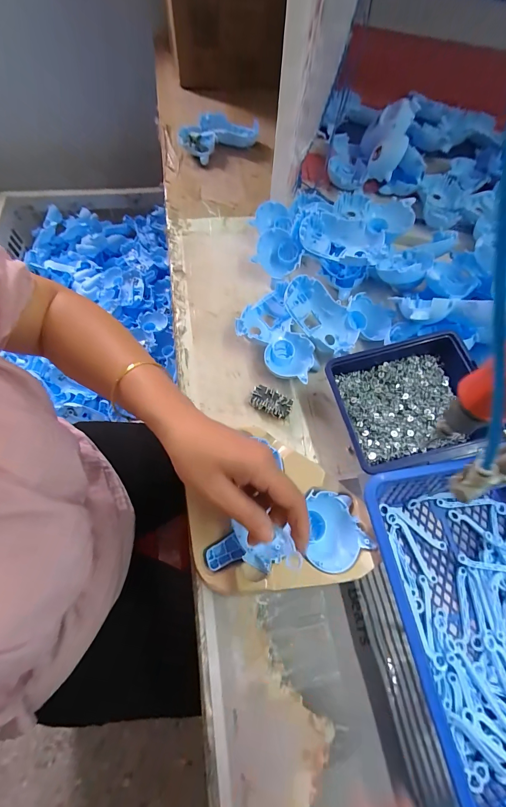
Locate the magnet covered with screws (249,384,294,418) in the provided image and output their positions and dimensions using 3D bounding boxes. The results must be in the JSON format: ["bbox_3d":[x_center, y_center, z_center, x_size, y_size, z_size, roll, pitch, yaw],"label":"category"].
[{"bbox_3d":[0.023,-0.002,0.413,0.053,0.015,0.030,23,66,8],"label":"magnet covered with screws"}]

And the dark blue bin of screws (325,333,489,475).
[{"bbox_3d":[0.187,0.002,0.386,0.172,0.056,0.143,-10,66,-7],"label":"dark blue bin of screws"}]

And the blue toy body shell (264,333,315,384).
[{"bbox_3d":[0.050,-0.062,0.429,0.061,0.028,0.064,1,65,-2],"label":"blue toy body shell"}]

